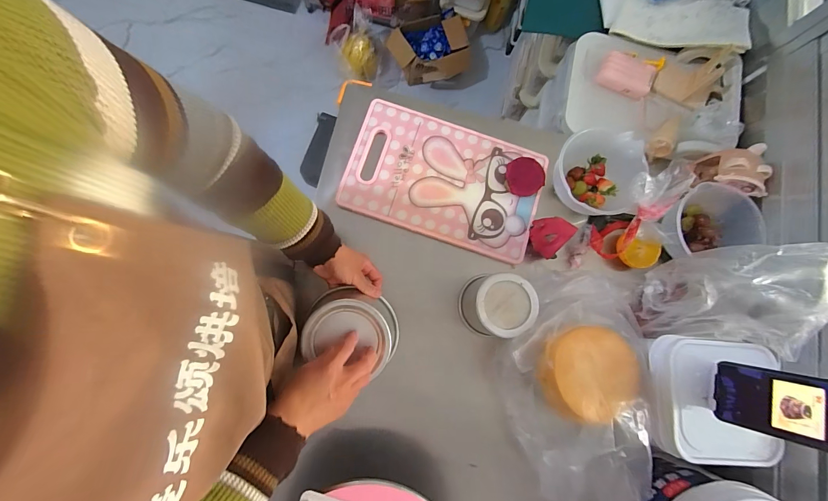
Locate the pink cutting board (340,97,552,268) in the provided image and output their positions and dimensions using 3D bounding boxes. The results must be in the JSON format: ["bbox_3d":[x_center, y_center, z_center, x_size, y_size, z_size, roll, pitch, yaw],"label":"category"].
[{"bbox_3d":[0.057,-0.131,0.654,0.354,0.010,0.222,18,80,-1],"label":"pink cutting board"}]

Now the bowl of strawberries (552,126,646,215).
[{"bbox_3d":[0.325,-0.142,0.627,0.141,0.082,0.156,26,80,0],"label":"bowl of strawberries"}]

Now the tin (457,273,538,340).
[{"bbox_3d":[0.139,0.094,0.596,0.101,0.120,0.101,1,81,-4],"label":"tin"}]

